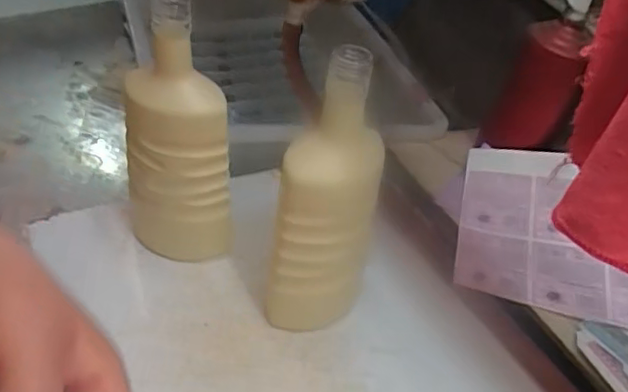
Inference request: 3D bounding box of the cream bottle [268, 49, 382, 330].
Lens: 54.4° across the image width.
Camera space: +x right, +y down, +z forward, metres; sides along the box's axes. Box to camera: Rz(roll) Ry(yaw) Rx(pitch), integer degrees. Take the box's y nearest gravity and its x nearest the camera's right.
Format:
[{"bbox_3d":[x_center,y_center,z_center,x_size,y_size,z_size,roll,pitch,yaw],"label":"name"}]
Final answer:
[{"bbox_3d":[0.009,0.006,0.500,0.079,0.244,0.080,11,45,8],"label":"cream bottle"}]

